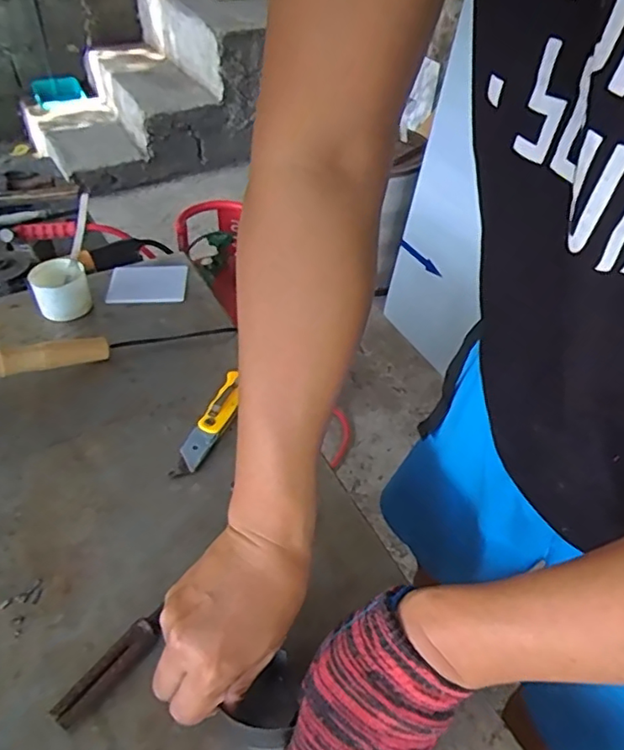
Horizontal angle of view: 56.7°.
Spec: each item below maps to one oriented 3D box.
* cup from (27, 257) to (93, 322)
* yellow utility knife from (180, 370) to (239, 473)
[{"bbox_3d":[-0.316,-0.106,0.731,0.064,0.055,0.064,1,44,-1],"label":"cup"},{"bbox_3d":[-0.101,0.046,0.604,0.027,0.016,0.124,15,46,14],"label":"yellow utility knife"}]

